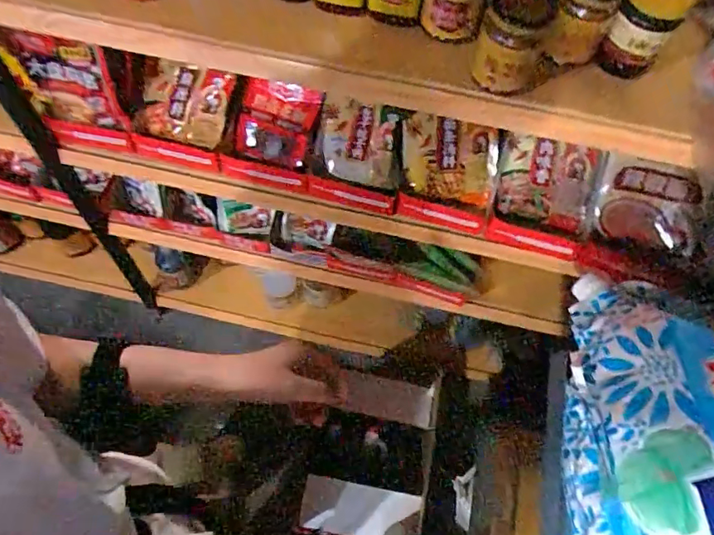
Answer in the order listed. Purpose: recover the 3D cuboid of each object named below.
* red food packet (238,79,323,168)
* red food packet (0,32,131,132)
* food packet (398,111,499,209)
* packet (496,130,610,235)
[{"bbox_3d":[-0.134,-0.249,0.898,0.136,0.157,0.055,9,61,1],"label":"red food packet"},{"bbox_3d":[-0.473,-0.296,0.839,0.179,0.152,0.047,22,62,8],"label":"red food packet"},{"bbox_3d":[0.152,-0.173,0.874,0.168,0.158,0.050,-2,34,-9],"label":"food packet"},{"bbox_3d":[0.319,-0.142,0.886,0.158,0.033,0.150,11,89,4],"label":"packet"}]

